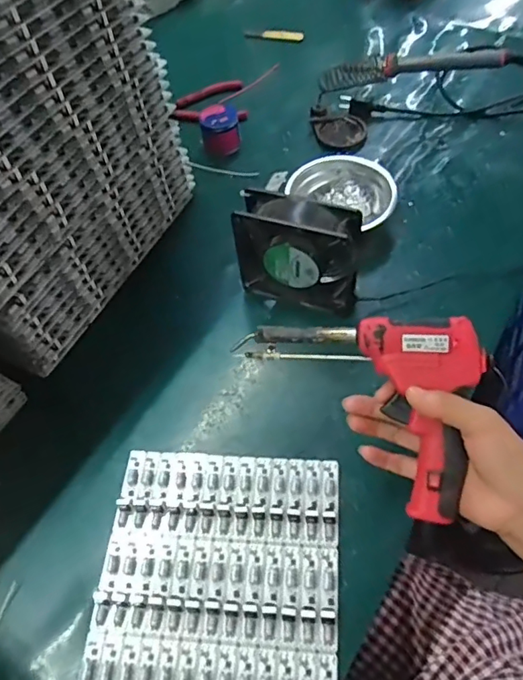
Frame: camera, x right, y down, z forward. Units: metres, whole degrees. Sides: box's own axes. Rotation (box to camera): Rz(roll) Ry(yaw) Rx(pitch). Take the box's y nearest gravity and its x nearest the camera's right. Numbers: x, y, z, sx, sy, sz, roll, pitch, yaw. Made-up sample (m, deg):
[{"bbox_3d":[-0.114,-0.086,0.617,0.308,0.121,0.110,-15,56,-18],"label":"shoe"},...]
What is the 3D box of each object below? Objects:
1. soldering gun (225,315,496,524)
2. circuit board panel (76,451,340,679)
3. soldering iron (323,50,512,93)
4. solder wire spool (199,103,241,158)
[{"bbox_3d":[0.098,0.025,0.412,0.199,0.042,0.125,43,104,16],"label":"soldering gun"},{"bbox_3d":[-0.040,0.232,0.405,0.194,0.011,0.300,2,56,6],"label":"circuit board panel"},{"bbox_3d":[0.177,-0.339,0.654,0.239,0.032,0.025,9,59,31],"label":"soldering iron"},{"bbox_3d":[-0.057,-0.290,0.725,0.052,0.048,0.043,-16,56,-5],"label":"solder wire spool"}]

